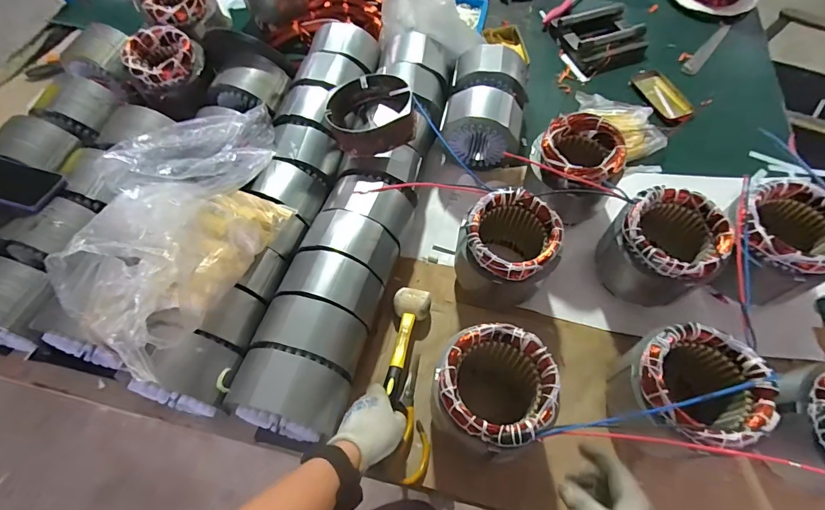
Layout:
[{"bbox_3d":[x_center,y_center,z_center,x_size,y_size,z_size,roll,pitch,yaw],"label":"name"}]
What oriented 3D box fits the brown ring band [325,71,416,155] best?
[{"bbox_3d":[-0.071,-0.246,0.707,0.147,0.074,0.150,-34,57,5],"label":"brown ring band"}]

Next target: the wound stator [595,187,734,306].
[{"bbox_3d":[0.374,-0.008,0.635,0.133,0.152,0.128,0,64,1],"label":"wound stator"}]

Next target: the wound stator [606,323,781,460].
[{"bbox_3d":[0.349,0.174,0.525,0.147,0.129,0.146,12,64,7],"label":"wound stator"}]

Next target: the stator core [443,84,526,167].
[{"bbox_3d":[0.135,-0.239,0.780,0.144,0.121,0.086,13,65,7],"label":"stator core"}]

